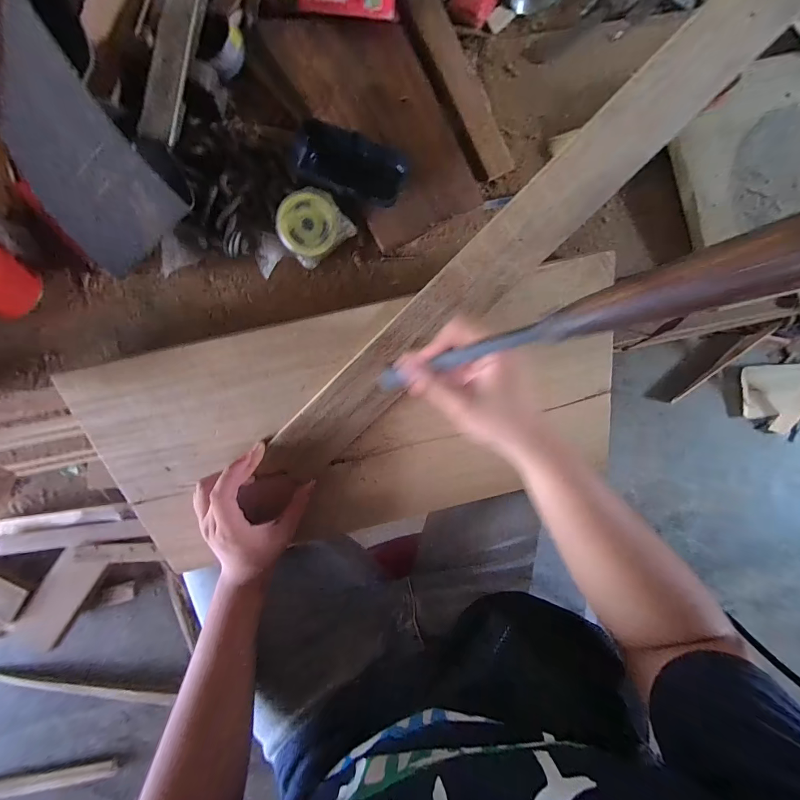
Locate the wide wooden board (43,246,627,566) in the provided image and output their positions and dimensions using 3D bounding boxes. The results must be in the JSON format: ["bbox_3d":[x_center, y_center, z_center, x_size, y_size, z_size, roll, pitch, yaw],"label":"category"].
[{"bbox_3d":[-0.029,0.038,0.395,0.542,0.026,0.273,-13,114,-2],"label":"wide wooden board"}]

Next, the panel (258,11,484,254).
[{"bbox_3d":[-0.023,-0.295,0.367,0.120,0.024,0.254,-28,88,-4],"label":"panel"}]

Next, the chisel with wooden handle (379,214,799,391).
[{"bbox_3d":[0.089,-0.046,0.256,0.022,0.304,0.030,-7,85,-44],"label":"chisel with wooden handle"}]

